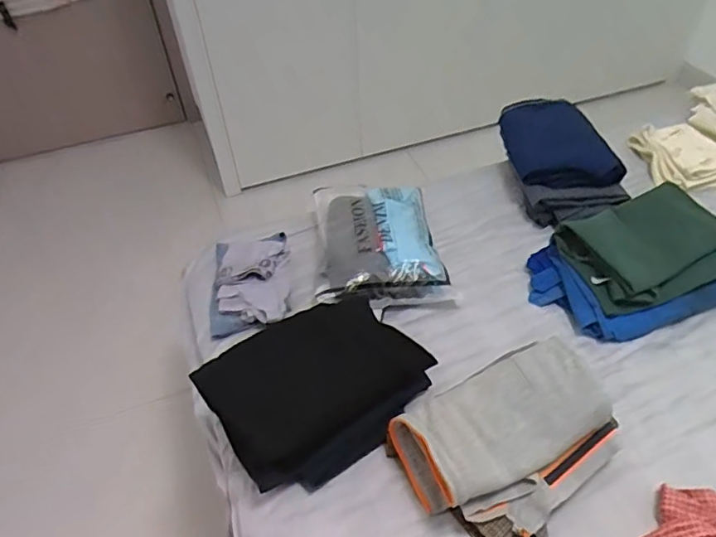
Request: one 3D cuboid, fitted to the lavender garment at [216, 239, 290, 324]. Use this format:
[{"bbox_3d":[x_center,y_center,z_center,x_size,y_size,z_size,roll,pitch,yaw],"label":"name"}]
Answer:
[{"bbox_3d":[-0.193,0.024,1.035,0.135,0.060,0.204,-3,47,1],"label":"lavender garment"}]

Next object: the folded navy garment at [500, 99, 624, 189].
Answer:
[{"bbox_3d":[0.404,-0.270,1.195,0.172,0.072,0.291,-11,47,-7],"label":"folded navy garment"}]

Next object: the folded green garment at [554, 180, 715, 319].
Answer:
[{"bbox_3d":[0.510,-0.040,0.997,0.278,0.046,0.207,-16,48,-12],"label":"folded green garment"}]

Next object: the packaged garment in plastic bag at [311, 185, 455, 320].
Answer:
[{"bbox_3d":[0.028,-0.047,1.084,0.240,0.091,0.324,-10,47,-6],"label":"packaged garment in plastic bag"}]

